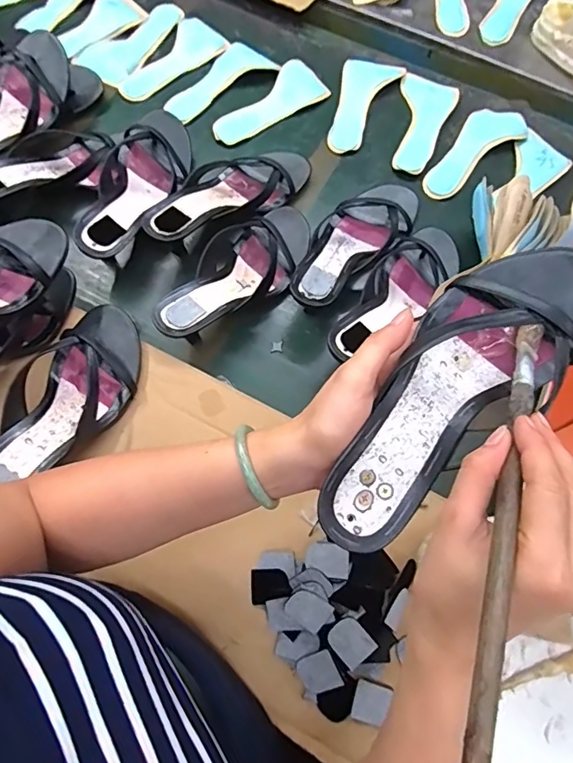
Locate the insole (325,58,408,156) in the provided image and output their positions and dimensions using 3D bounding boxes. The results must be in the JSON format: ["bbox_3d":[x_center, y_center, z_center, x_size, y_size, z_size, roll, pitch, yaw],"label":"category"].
[{"bbox_3d":[0.098,-0.404,0.717,0.078,0.012,0.186,26,70,8],"label":"insole"}]

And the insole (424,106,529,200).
[{"bbox_3d":[0.250,-0.321,0.688,0.188,0.006,0.075,-39,73,-11],"label":"insole"}]

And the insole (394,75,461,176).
[{"bbox_3d":[0.196,-0.364,0.705,0.081,0.011,0.185,12,69,3],"label":"insole"}]

